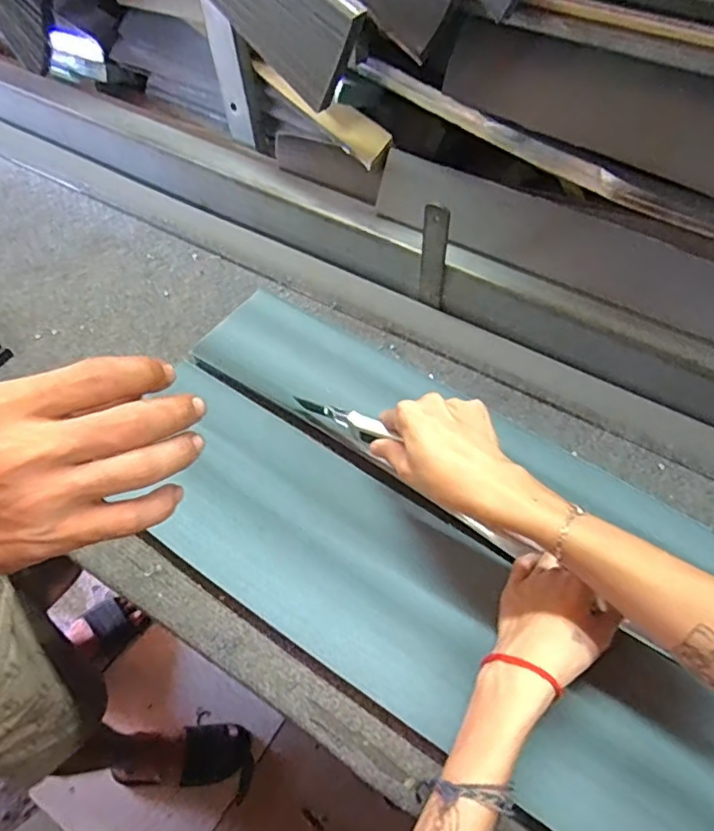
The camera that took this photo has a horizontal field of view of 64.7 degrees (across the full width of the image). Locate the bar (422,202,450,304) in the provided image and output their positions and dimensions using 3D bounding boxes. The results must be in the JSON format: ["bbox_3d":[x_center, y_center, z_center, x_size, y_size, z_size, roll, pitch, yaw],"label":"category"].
[{"bbox_3d":[0.073,-0.152,0.544,0.026,0.122,0.006,26,67,17],"label":"bar"}]

